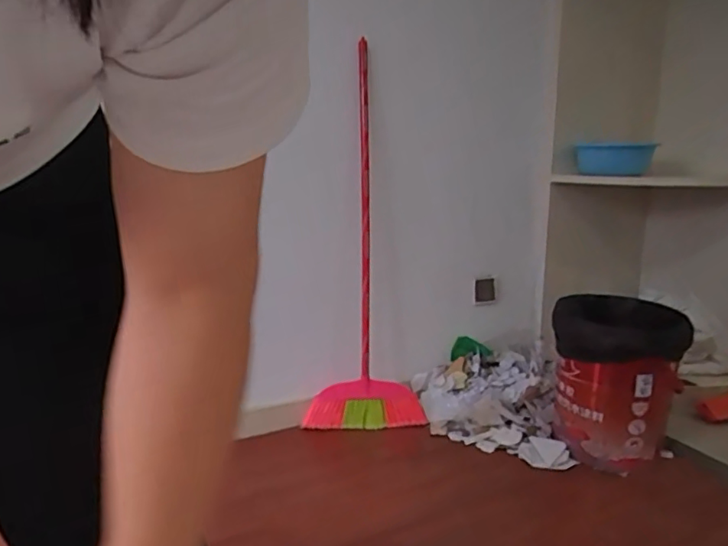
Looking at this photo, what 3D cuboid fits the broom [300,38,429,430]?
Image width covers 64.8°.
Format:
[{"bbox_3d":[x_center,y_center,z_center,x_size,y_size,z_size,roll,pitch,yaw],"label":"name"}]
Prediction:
[{"bbox_3d":[0.004,-0.072,1.569,0.338,1.015,0.126,-1,12,-5],"label":"broom"}]

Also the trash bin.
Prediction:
[{"bbox_3d":[0.651,0.282,1.499,0.313,0.367,0.309,4,12,18],"label":"trash bin"}]

